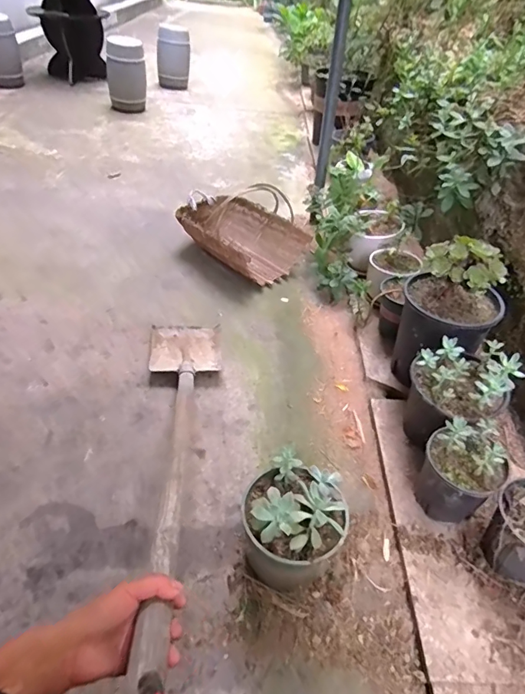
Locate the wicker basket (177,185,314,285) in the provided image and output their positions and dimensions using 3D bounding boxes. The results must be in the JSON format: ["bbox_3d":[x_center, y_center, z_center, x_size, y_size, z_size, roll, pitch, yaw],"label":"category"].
[{"bbox_3d":[-0.086,-0.476,1.727,0.365,0.260,0.486,-32,52,-33],"label":"wicker basket"}]

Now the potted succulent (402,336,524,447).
[{"bbox_3d":[0.439,0.120,1.003,0.178,0.258,0.182,2,42,-2],"label":"potted succulent"}]

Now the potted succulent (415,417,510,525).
[{"bbox_3d":[0.401,0.258,0.900,0.140,0.255,0.123,32,49,29],"label":"potted succulent"}]

